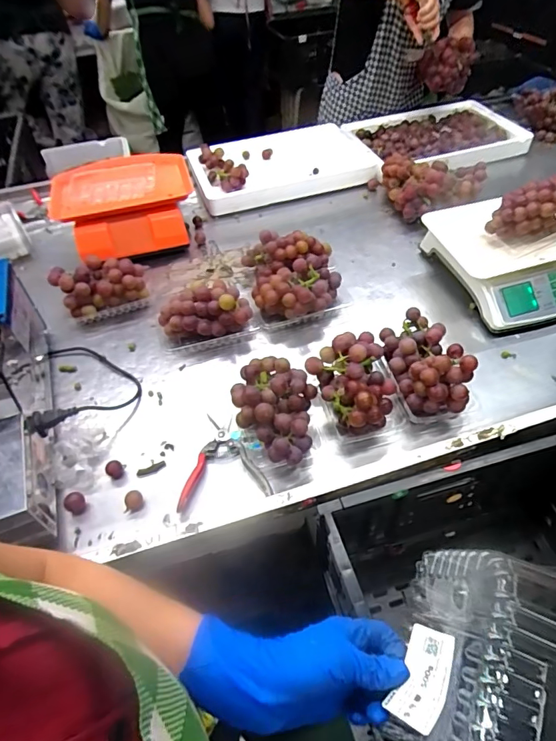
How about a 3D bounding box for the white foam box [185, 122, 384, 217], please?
[{"bbox_3d":[0.010,-0.550,1.171,0.455,0.071,0.281,-15,50,-9],"label":"white foam box"}]

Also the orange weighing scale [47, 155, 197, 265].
[{"bbox_3d":[-0.340,-0.367,0.989,0.294,0.116,0.225,-8,49,-3],"label":"orange weighing scale"}]

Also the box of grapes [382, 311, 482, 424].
[{"bbox_3d":[0.227,-0.012,0.693,0.094,0.087,0.175,-12,50,-7],"label":"box of grapes"}]

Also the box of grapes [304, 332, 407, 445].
[{"bbox_3d":[0.124,0.020,0.679,0.120,0.090,0.156,-18,51,-12],"label":"box of grapes"}]

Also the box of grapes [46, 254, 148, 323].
[{"bbox_3d":[-0.340,-0.163,0.861,0.155,0.083,0.091,-23,52,-15],"label":"box of grapes"}]

